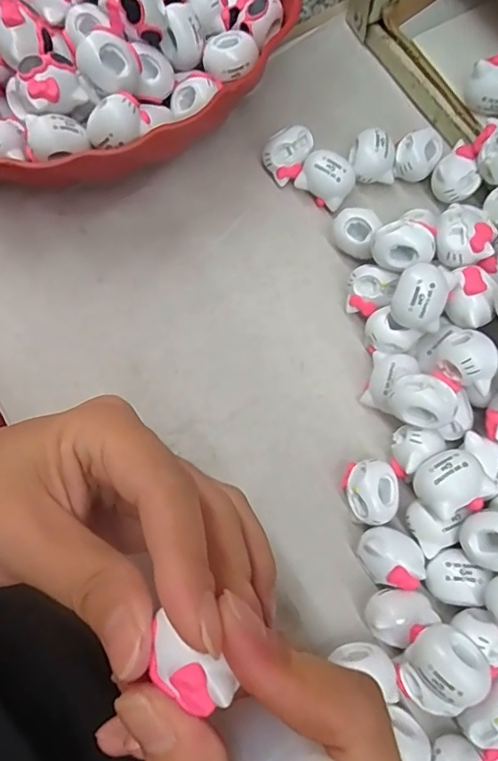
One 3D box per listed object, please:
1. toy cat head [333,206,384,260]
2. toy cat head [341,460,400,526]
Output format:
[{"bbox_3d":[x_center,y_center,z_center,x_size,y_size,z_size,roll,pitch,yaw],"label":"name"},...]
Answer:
[{"bbox_3d":[0.049,-0.067,0.250,0.021,0.024,0.015,27,76,8],"label":"toy cat head"},{"bbox_3d":[0.049,0.047,0.221,0.020,0.018,0.025,-2,74,1],"label":"toy cat head"}]

